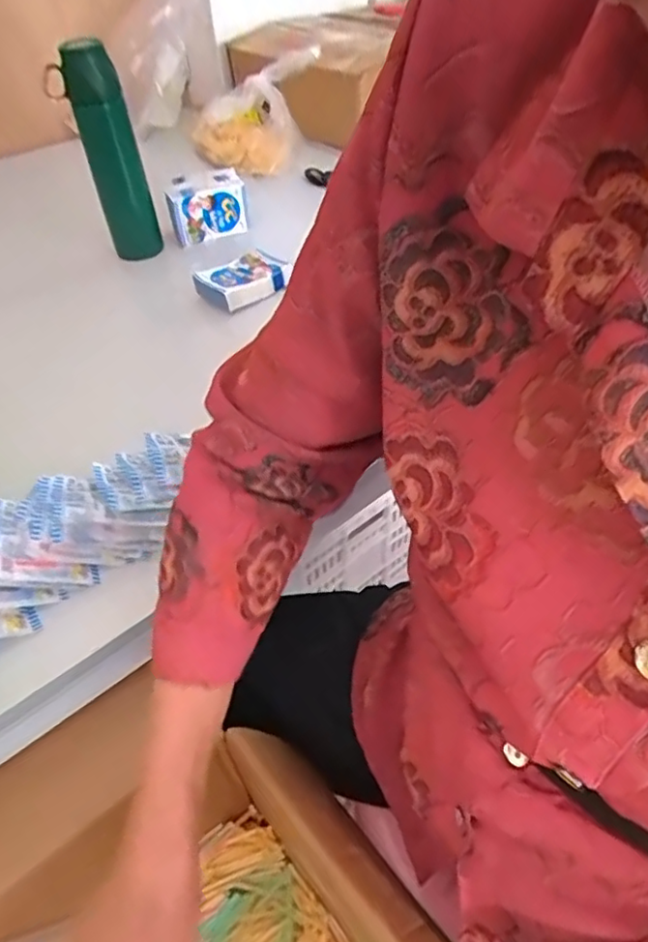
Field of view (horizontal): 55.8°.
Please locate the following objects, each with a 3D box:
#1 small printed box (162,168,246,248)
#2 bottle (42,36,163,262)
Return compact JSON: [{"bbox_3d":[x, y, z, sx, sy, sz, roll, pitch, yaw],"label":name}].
[{"bbox_3d":[-0.177,-0.394,0.928,0.115,0.080,0.054,-19,46,-14],"label":"small printed box"},{"bbox_3d":[-0.306,-0.445,0.874,0.093,0.279,0.092,-16,45,-11],"label":"bottle"}]

